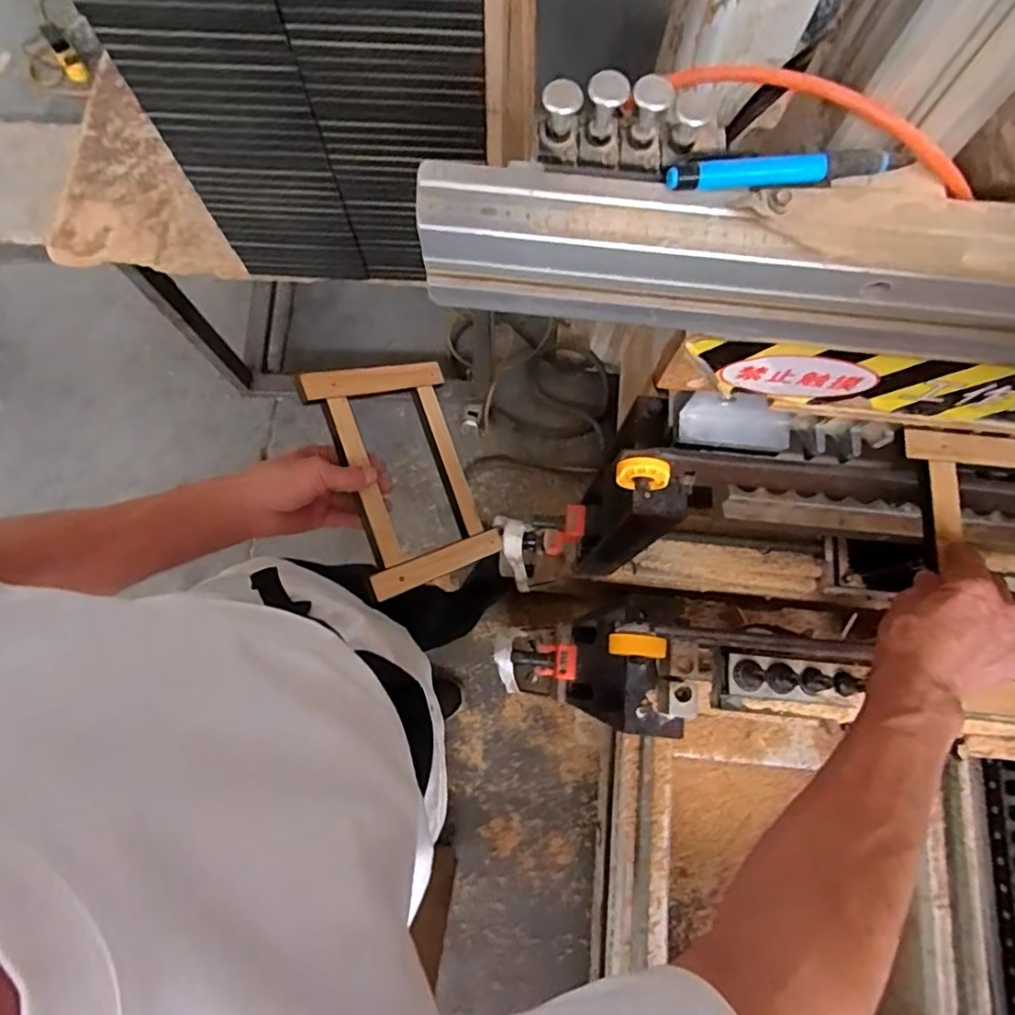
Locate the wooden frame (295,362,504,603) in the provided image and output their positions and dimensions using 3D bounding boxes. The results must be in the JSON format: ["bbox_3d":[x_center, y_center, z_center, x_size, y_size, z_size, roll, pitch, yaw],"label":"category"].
[{"bbox_3d":[-0.110,-0.039,0.656,0.184,0.023,0.239,-21,91,-45],"label":"wooden frame"}]

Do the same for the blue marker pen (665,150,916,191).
[{"bbox_3d":[0.143,-0.169,0.298,0.126,0.011,0.012,-8,76,-3],"label":"blue marker pen"}]

